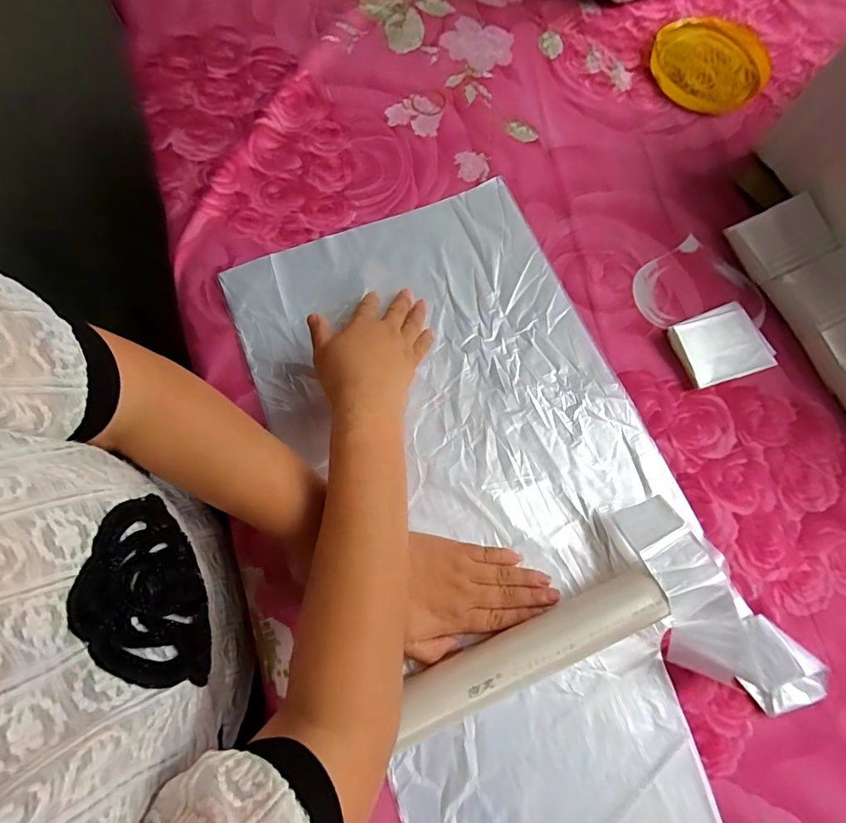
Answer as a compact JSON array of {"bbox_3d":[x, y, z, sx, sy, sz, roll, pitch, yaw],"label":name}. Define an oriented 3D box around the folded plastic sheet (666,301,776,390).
[{"bbox_3d":[0.283,-0.063,0.455,0.082,0.017,0.069,-20,75,-7],"label":"folded plastic sheet"}]

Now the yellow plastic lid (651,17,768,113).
[{"bbox_3d":[0.343,-0.415,0.567,0.133,0.016,0.140,0,74,-1],"label":"yellow plastic lid"}]

